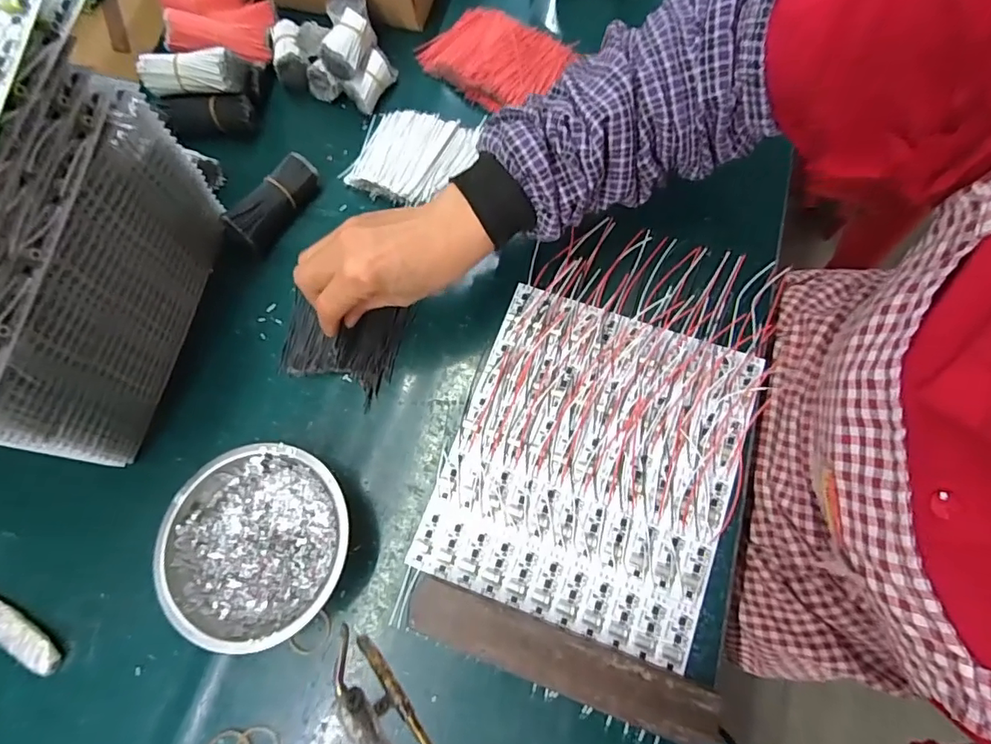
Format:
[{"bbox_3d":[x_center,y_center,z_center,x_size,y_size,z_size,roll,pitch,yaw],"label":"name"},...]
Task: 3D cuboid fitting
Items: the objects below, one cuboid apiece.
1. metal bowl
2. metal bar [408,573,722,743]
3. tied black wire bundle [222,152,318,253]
[{"bbox_3d":[-0.162,0.116,0.351,0.120,0.042,0.123,-1,72,2],"label":"metal bowl"},{"bbox_3d":[0.039,0.186,0.330,0.199,0.021,0.037,18,73,8],"label":"metal bar"},{"bbox_3d":[-0.189,-0.149,0.437,0.030,0.027,0.086,32,76,12],"label":"tied black wire bundle"}]

